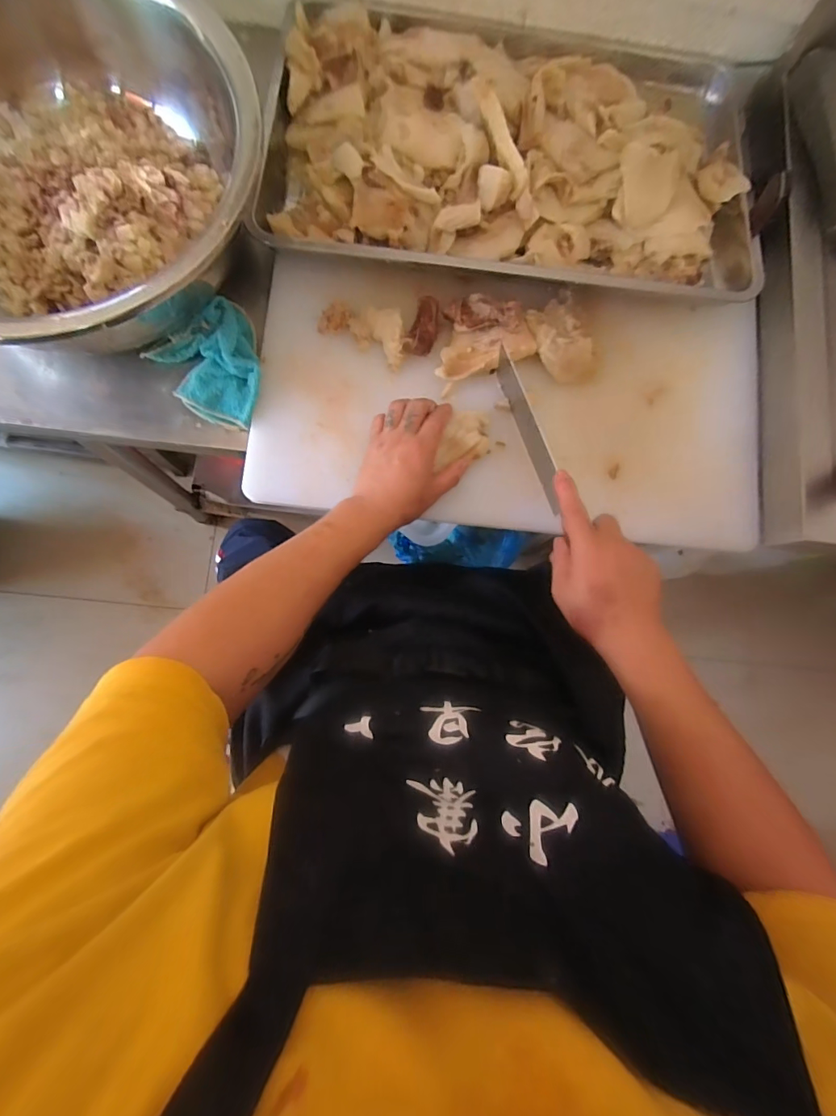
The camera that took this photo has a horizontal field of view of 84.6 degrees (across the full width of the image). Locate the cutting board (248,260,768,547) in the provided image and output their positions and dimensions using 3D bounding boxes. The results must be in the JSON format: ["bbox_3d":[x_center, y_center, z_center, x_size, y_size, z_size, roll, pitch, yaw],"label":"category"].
[{"bbox_3d":[0.115,-0.187,0.538,0.588,0.034,0.306,5,82,-5],"label":"cutting board"}]

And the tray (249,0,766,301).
[{"bbox_3d":[0.123,-0.521,0.567,0.590,0.072,0.412,5,82,-5],"label":"tray"}]

